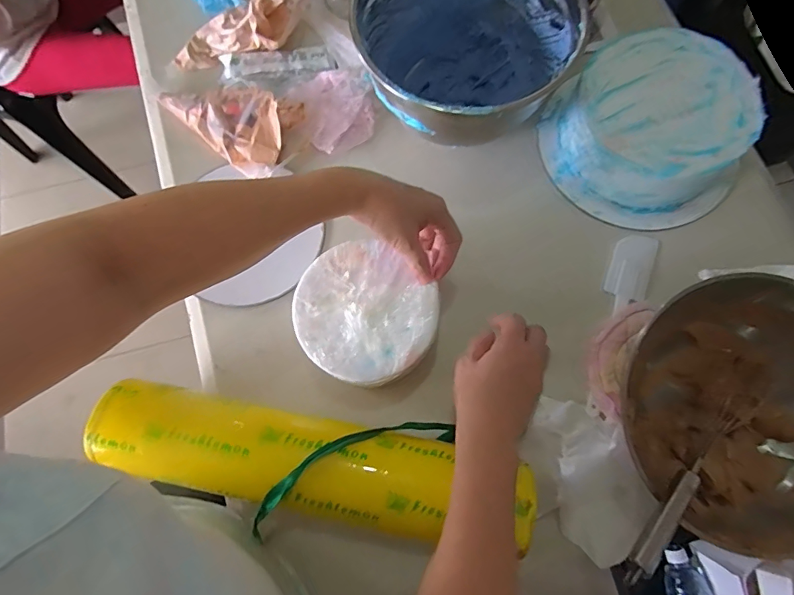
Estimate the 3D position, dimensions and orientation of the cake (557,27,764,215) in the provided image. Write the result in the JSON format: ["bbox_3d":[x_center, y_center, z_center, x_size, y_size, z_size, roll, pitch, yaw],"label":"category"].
[{"bbox_3d":[0.312,-0.210,0.545,0.189,0.079,0.185,0,74,1],"label":"cake"}]

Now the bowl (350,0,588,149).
[{"bbox_3d":[0.072,-0.294,0.539,0.230,0.127,0.231,0,74,1],"label":"bowl"}]

